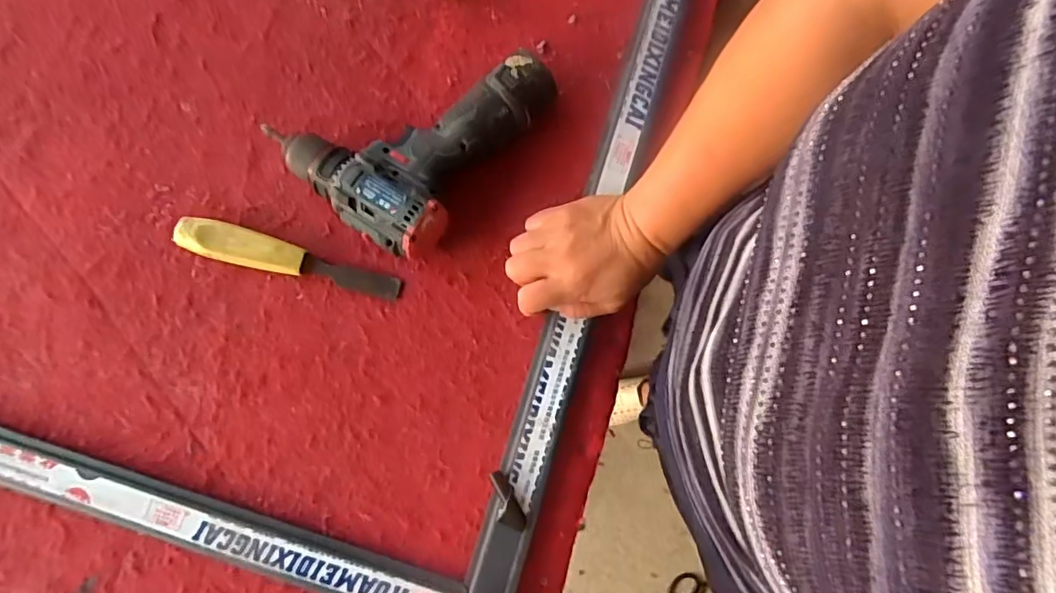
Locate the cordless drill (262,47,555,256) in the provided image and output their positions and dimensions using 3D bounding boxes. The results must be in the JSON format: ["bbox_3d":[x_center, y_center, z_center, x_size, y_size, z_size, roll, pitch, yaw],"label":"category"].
[{"bbox_3d":[-0.104,-0.157,0.483,0.174,0.057,0.206,39,83,7],"label":"cordless drill"}]

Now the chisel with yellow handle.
[{"bbox_3d":[-0.208,-0.030,0.480,0.197,0.020,0.033,18,80,4],"label":"chisel with yellow handle"}]

